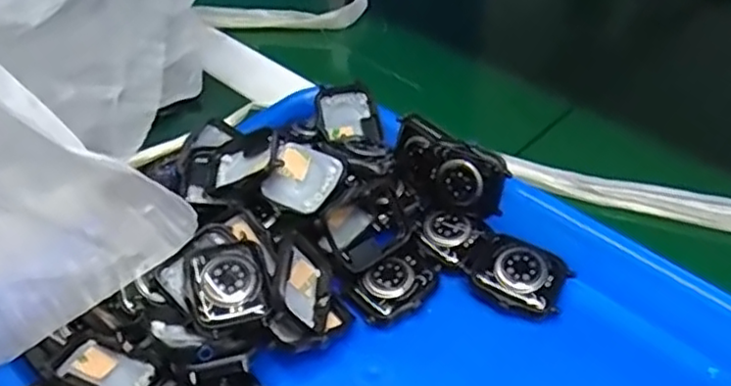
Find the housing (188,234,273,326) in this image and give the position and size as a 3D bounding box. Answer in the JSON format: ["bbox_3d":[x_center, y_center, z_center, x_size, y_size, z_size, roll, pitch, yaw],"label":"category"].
[{"bbox_3d":[-0.063,0.038,0.307,0.034,0.007,0.041,-21,46,-12],"label":"housing"}]

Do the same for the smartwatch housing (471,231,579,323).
[{"bbox_3d":[0.077,0.041,0.334,0.042,0.018,0.040,19,51,25],"label":"smartwatch housing"}]

